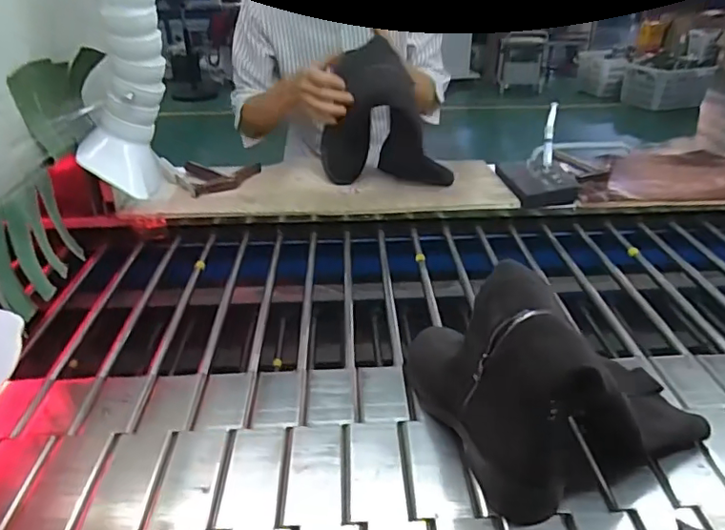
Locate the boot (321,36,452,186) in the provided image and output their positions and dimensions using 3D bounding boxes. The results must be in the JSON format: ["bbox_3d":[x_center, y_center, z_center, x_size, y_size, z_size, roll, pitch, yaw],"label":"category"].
[{"bbox_3d":[0.044,-0.296,1.098,0.244,0.254,0.127,-2,30,-2],"label":"boot"}]

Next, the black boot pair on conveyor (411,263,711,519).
[{"bbox_3d":[0.210,0.085,0.597,0.256,0.197,0.236,-11,32,-18],"label":"black boot pair on conveyor"}]

